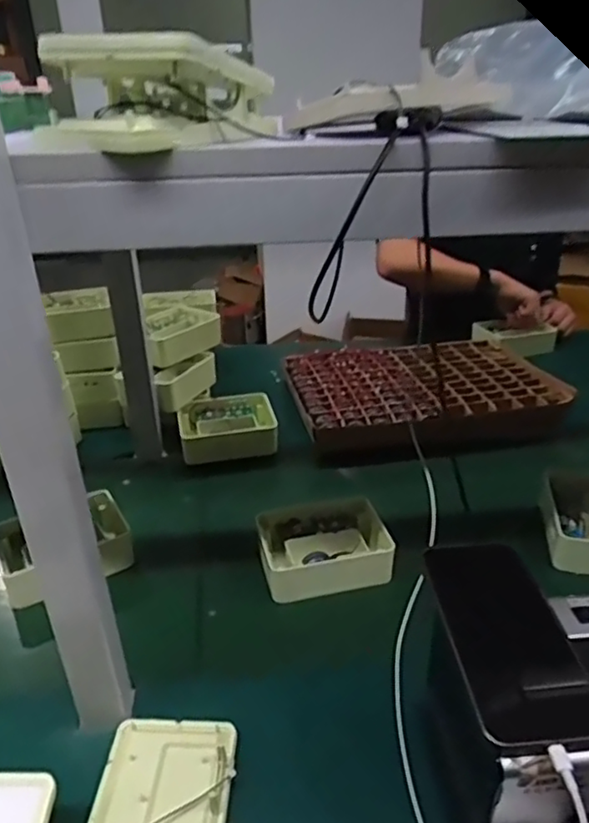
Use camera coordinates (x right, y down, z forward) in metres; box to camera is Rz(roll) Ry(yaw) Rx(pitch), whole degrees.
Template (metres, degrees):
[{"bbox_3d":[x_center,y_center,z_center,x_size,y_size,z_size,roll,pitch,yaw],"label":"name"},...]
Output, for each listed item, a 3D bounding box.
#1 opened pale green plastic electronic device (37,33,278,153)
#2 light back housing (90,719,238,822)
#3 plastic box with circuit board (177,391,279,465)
[{"bbox_3d":[-0.084,-0.202,0.392,0.110,0.056,0.133,8,30,17],"label":"opened pale green plastic electronic device"},{"bbox_3d":[-0.100,0.294,0.460,0.099,0.010,0.131,3,31,4],"label":"light back housing"},{"bbox_3d":[-0.102,0.027,0.941,0.145,0.048,0.104,-8,29,-11],"label":"plastic box with circuit board"}]

